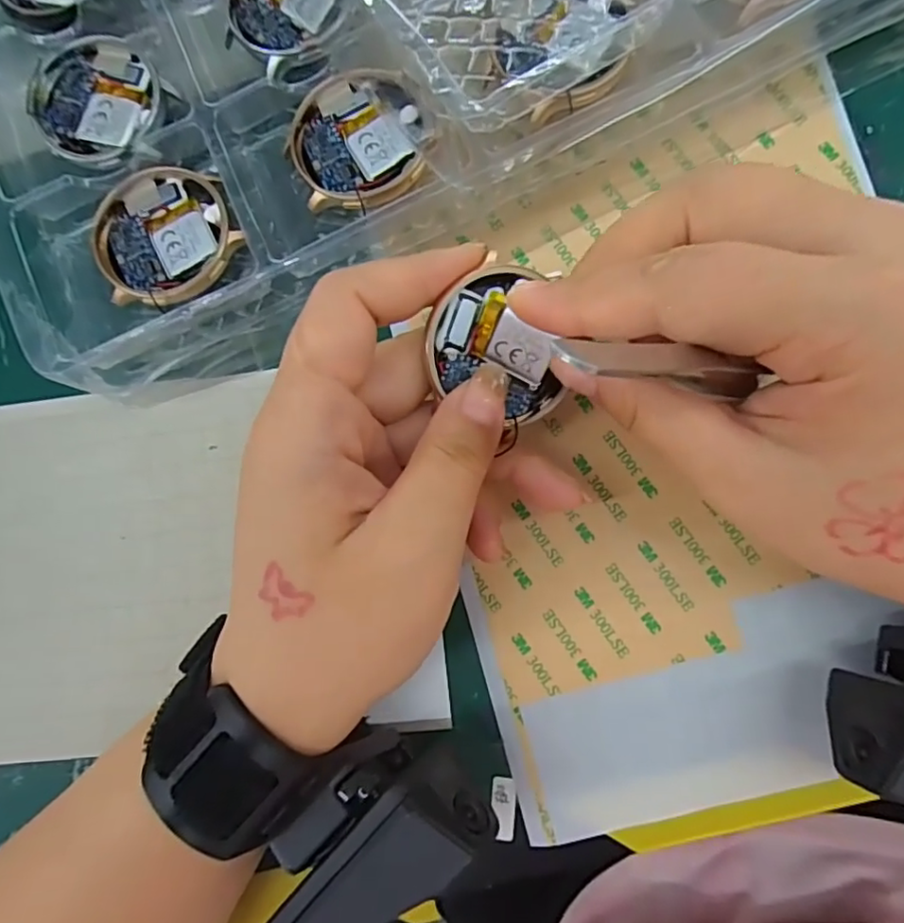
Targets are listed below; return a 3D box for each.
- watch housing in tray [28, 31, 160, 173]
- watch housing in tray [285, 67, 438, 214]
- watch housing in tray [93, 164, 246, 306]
[{"bbox_3d":[-0.121,-0.123,0.201,0.041,0.006,0.043,-1,85,6],"label":"watch housing in tray"},{"bbox_3d":[-0.029,-0.104,0.191,0.046,0.014,0.046,-1,85,6],"label":"watch housing in tray"},{"bbox_3d":[-0.093,-0.074,0.194,0.043,0.015,0.045,-1,85,6],"label":"watch housing in tray"}]

